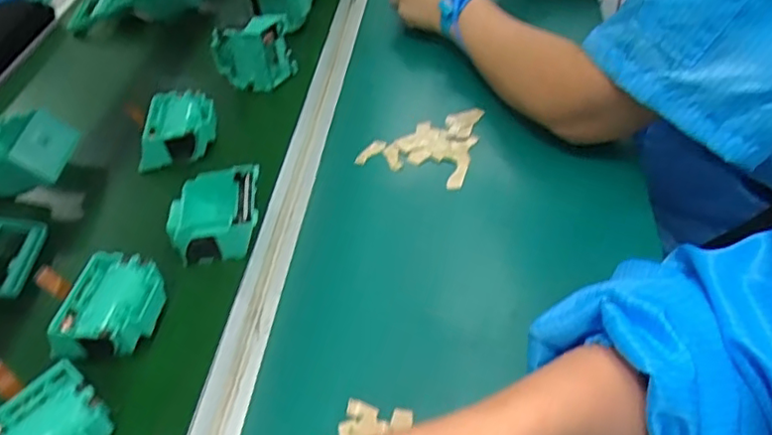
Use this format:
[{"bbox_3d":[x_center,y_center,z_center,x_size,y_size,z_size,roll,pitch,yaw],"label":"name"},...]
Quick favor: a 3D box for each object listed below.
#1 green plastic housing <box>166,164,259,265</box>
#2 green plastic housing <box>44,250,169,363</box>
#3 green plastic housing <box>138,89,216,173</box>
[{"bbox_3d":[-0.145,-0.001,0.521,0.075,0.039,0.070,-11,47,-3],"label":"green plastic housing"},{"bbox_3d":[-0.207,0.070,0.463,0.072,0.038,0.078,0,48,7],"label":"green plastic housing"},{"bbox_3d":[-0.209,-0.090,0.613,0.078,0.044,0.070,-11,47,-4],"label":"green plastic housing"}]

